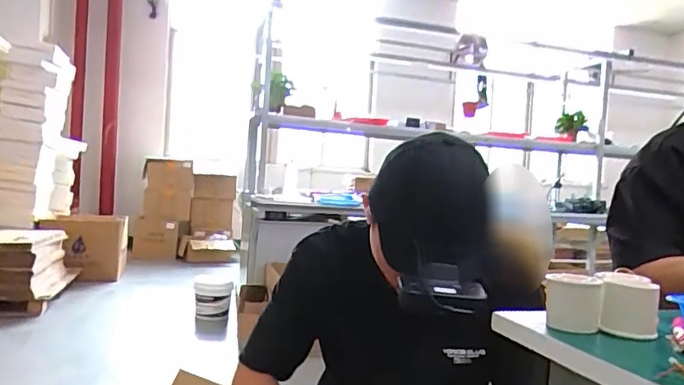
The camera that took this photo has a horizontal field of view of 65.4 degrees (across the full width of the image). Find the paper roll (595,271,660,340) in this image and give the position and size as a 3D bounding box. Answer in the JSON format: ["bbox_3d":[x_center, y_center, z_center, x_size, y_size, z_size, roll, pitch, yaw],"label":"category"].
[{"bbox_3d":[0.308,0.119,0.579,0.053,0.055,0.086,4,2,23],"label":"paper roll"}]

